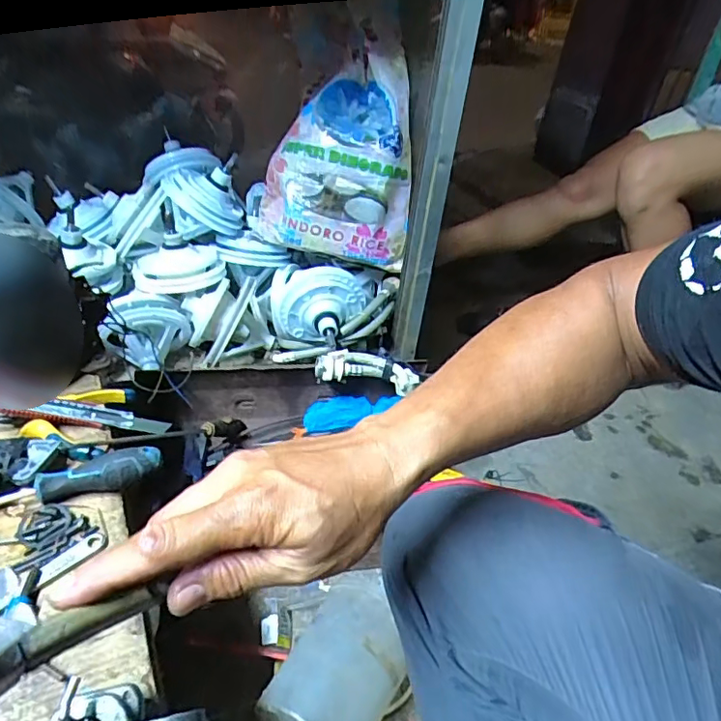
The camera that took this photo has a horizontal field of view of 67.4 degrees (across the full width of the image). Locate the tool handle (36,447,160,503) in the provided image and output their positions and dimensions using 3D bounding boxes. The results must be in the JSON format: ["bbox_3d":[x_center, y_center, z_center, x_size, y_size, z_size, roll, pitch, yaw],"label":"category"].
[{"bbox_3d":[-0.253,0.108,0.525,0.111,0.023,0.033,-7,39,-17],"label":"tool handle"}]

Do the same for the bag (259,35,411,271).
[{"bbox_3d":[-0.044,-0.339,0.900,0.245,0.260,0.217,3,37,-4],"label":"bag"}]

